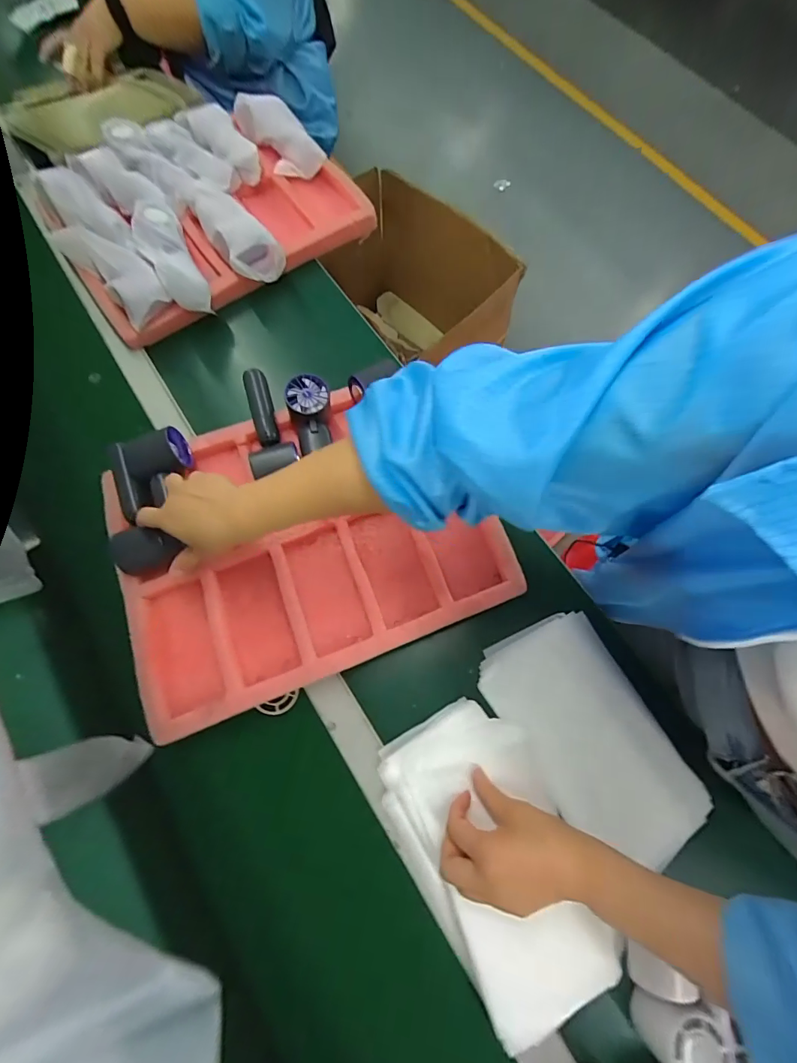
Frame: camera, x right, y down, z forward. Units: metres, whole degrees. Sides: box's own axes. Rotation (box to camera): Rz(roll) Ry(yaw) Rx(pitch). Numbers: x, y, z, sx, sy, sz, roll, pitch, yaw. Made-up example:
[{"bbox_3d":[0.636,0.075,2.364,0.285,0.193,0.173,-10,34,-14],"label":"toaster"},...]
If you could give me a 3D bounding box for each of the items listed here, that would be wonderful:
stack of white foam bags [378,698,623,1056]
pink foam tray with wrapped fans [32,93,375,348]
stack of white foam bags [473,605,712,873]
[{"bbox_3d":[0.094,0.315,0.435,0.156,0.026,0.268,-20,74,-8],"label":"stack of white foam bags"},{"bbox_3d":[-0.291,-0.490,0.672,0.420,0.096,0.321,-36,76,-11],"label":"pink foam tray with wrapped fans"},{"bbox_3d":[0.212,0.219,0.484,0.148,0.012,0.253,-32,75,-10],"label":"stack of white foam bags"}]

